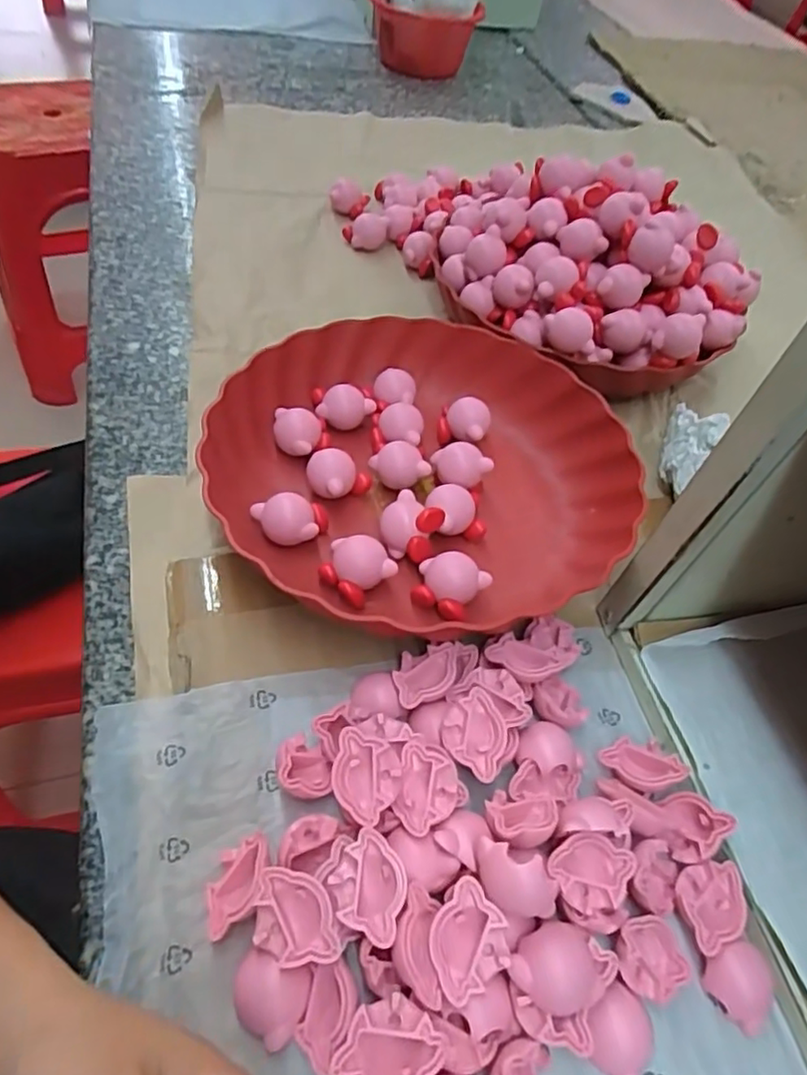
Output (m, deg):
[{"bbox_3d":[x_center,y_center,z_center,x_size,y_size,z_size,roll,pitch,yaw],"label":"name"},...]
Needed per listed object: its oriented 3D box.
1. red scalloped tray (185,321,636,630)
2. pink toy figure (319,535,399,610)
[{"bbox_3d":[0.018,-0.048,0.389,0.234,0.041,0.230,32,55,15],"label":"red scalloped tray"},{"bbox_3d":[-0.027,0.017,0.341,0.032,0.022,0.035,4,53,-6],"label":"pink toy figure"}]

